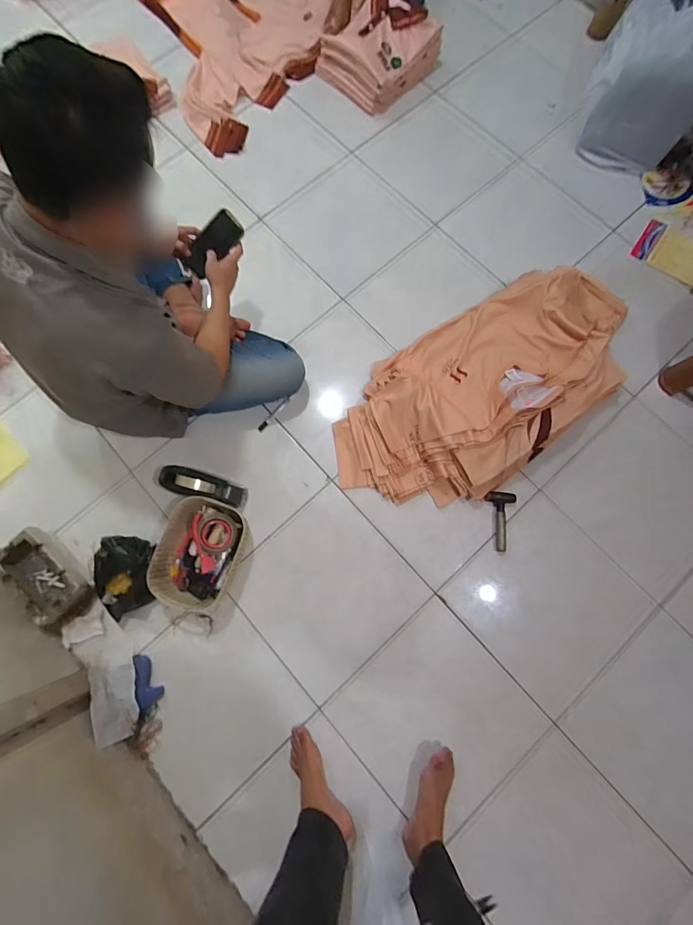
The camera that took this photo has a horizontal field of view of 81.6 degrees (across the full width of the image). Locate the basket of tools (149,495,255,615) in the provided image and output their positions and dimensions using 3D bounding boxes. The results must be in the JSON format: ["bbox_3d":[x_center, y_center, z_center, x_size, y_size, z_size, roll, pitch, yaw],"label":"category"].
[{"bbox_3d":[-0.367,0.236,1.022,0.205,0.094,0.273,15,79,3],"label":"basket of tools"}]

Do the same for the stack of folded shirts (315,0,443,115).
[{"bbox_3d":[0.108,-1.384,1.348,0.319,0.145,0.305,40,82,7],"label":"stack of folded shirts"}]

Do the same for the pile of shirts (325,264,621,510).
[{"bbox_3d":[0.393,-0.213,1.100,0.935,0.134,0.459,-39,81,-7],"label":"pile of shirts"}]

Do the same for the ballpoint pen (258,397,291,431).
[{"bbox_3d":[-0.207,-0.141,1.150,0.016,0.015,0.124,39,81,7],"label":"ballpoint pen"}]

